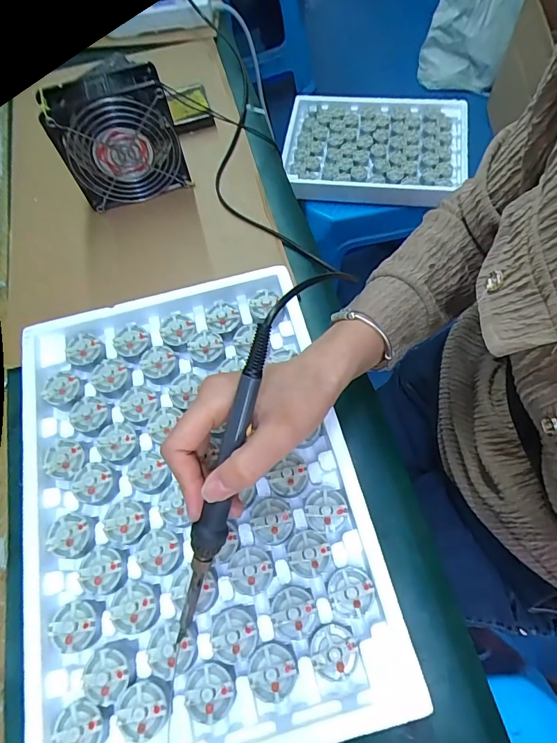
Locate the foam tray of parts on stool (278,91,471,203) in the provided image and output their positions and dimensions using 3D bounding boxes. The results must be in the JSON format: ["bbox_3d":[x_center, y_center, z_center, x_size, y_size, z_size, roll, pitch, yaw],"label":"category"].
[{"bbox_3d":[0.190,-0.446,0.829,0.343,0.043,0.251,1,66,5],"label":"foam tray of parts on stool"}]

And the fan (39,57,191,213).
[{"bbox_3d":[-0.169,-0.245,0.442,0.117,0.124,0.045,-22,66,-5],"label":"fan"}]

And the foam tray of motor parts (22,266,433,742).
[{"bbox_3d":[-0.069,0.091,0.333,0.251,0.044,0.342,-15,65,-2],"label":"foam tray of motor parts"}]

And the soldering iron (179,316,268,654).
[{"bbox_3d":[-0.035,0.075,0.258,0.019,0.015,0.212,16,98,8],"label":"soldering iron"}]

